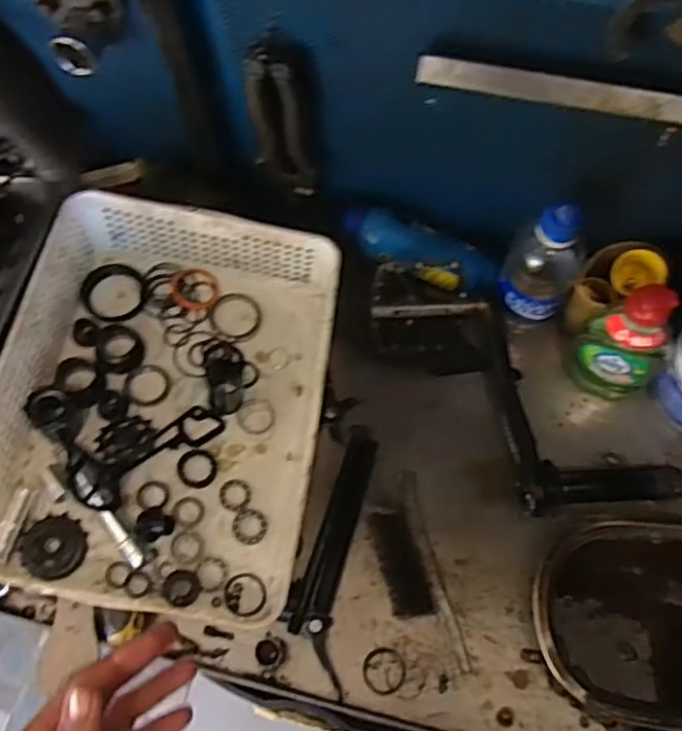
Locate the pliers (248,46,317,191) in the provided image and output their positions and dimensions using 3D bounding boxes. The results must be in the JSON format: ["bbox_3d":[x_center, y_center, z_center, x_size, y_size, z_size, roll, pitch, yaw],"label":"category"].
[{"bbox_3d":[-0.048,-0.197,0.556,0.051,0.152,0.014,8,67,7],"label":"pliers"}]

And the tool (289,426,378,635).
[{"bbox_3d":[-0.002,0.140,0.588,0.032,0.031,0.180,15,69,5],"label":"tool"}]

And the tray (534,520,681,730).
[{"bbox_3d":[0.265,0.204,0.538,0.218,0.036,0.154,4,67,5],"label":"tray"}]

